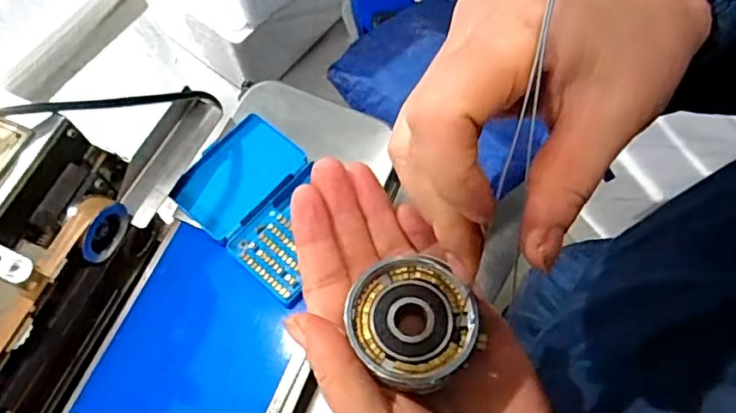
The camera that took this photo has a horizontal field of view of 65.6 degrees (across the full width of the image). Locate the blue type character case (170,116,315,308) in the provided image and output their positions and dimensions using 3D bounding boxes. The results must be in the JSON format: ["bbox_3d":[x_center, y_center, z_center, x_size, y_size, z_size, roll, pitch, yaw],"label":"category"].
[{"bbox_3d":[-0.082,-0.006,0.467,0.151,0.027,0.104,40,73,14],"label":"blue type character case"}]

